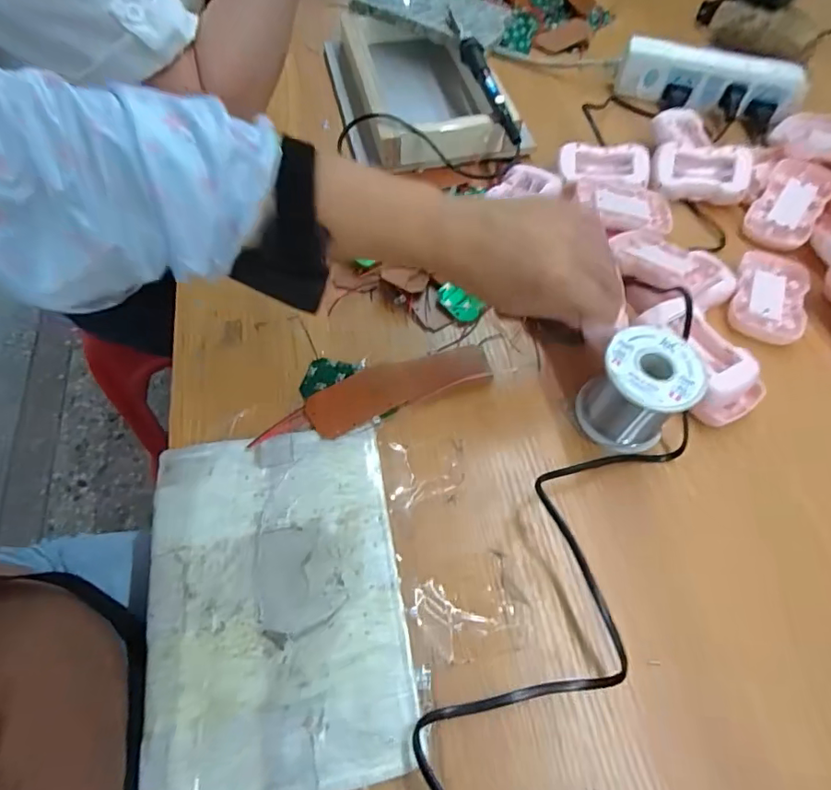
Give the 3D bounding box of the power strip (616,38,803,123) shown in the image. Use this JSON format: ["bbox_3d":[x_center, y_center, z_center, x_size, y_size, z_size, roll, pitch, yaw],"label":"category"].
[{"bbox_3d":[0.318,-0.341,0.568,0.187,0.057,0.029,18,60,9],"label":"power strip"}]

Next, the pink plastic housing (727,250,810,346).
[{"bbox_3d":[0.296,-0.085,0.432,0.056,0.011,0.097,26,61,13],"label":"pink plastic housing"}]

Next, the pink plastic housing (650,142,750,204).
[{"bbox_3d":[0.269,-0.210,0.492,0.087,0.015,0.050,8,95,6],"label":"pink plastic housing"}]

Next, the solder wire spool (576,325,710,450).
[{"bbox_3d":[0.149,-0.002,0.351,0.059,0.067,0.060,1,59,-1],"label":"solder wire spool"}]

